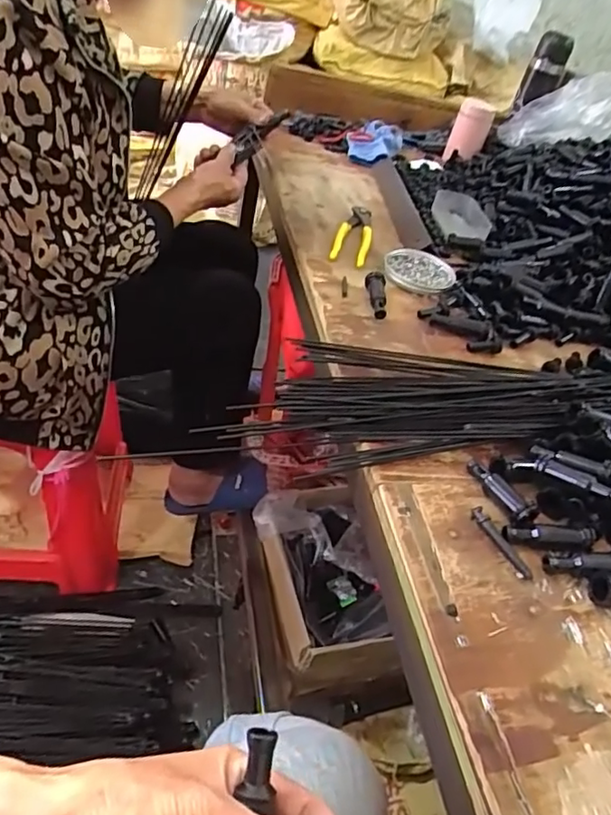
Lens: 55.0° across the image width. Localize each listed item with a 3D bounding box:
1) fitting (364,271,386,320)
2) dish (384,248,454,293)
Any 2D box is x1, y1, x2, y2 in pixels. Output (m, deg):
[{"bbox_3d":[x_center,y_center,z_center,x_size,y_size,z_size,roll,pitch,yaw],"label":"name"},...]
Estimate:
[{"bbox_3d":[0.082,-0.129,0.672,0.022,0.018,0.069,9,41,-8],"label":"fitting"},{"bbox_3d":[0.145,-0.175,0.748,0.091,0.015,0.091,4,43,-3],"label":"dish"}]

